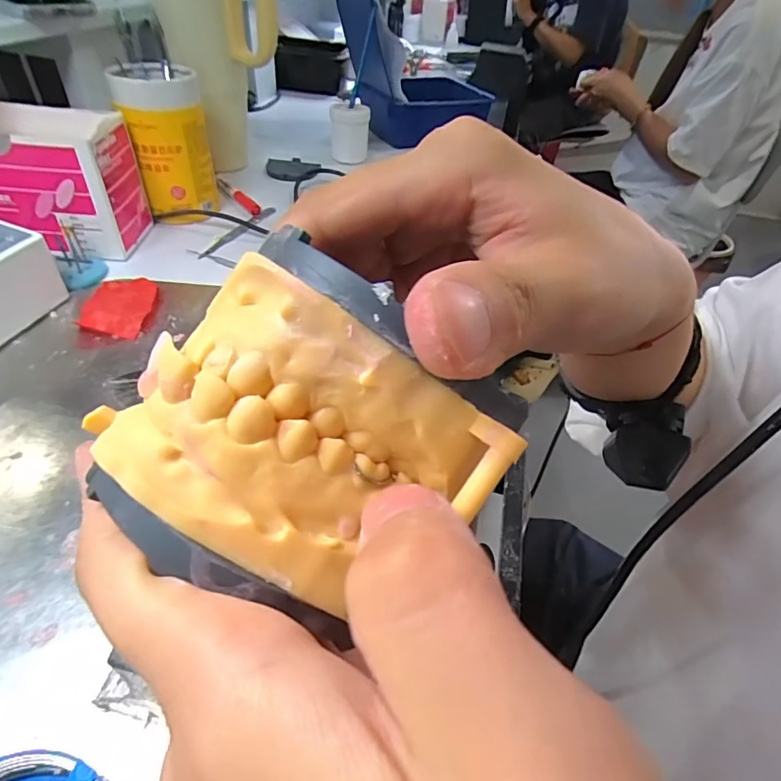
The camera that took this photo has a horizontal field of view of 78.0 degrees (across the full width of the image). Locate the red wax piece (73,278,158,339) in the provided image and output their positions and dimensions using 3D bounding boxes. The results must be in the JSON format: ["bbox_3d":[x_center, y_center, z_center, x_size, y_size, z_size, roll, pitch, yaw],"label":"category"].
[{"bbox_3d":[-0.225,-0.074,0.403,0.053,0.010,0.086,-2,44,-8],"label":"red wax piece"}]

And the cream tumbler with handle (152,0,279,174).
[{"bbox_3d":[-0.189,-0.388,0.539,0.121,0.283,0.091,-5,44,-10],"label":"cream tumbler with handle"}]

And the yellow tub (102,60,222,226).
[{"bbox_3d":[-0.229,-0.252,0.502,0.077,0.134,0.084,-12,46,-18],"label":"yellow tub"}]

